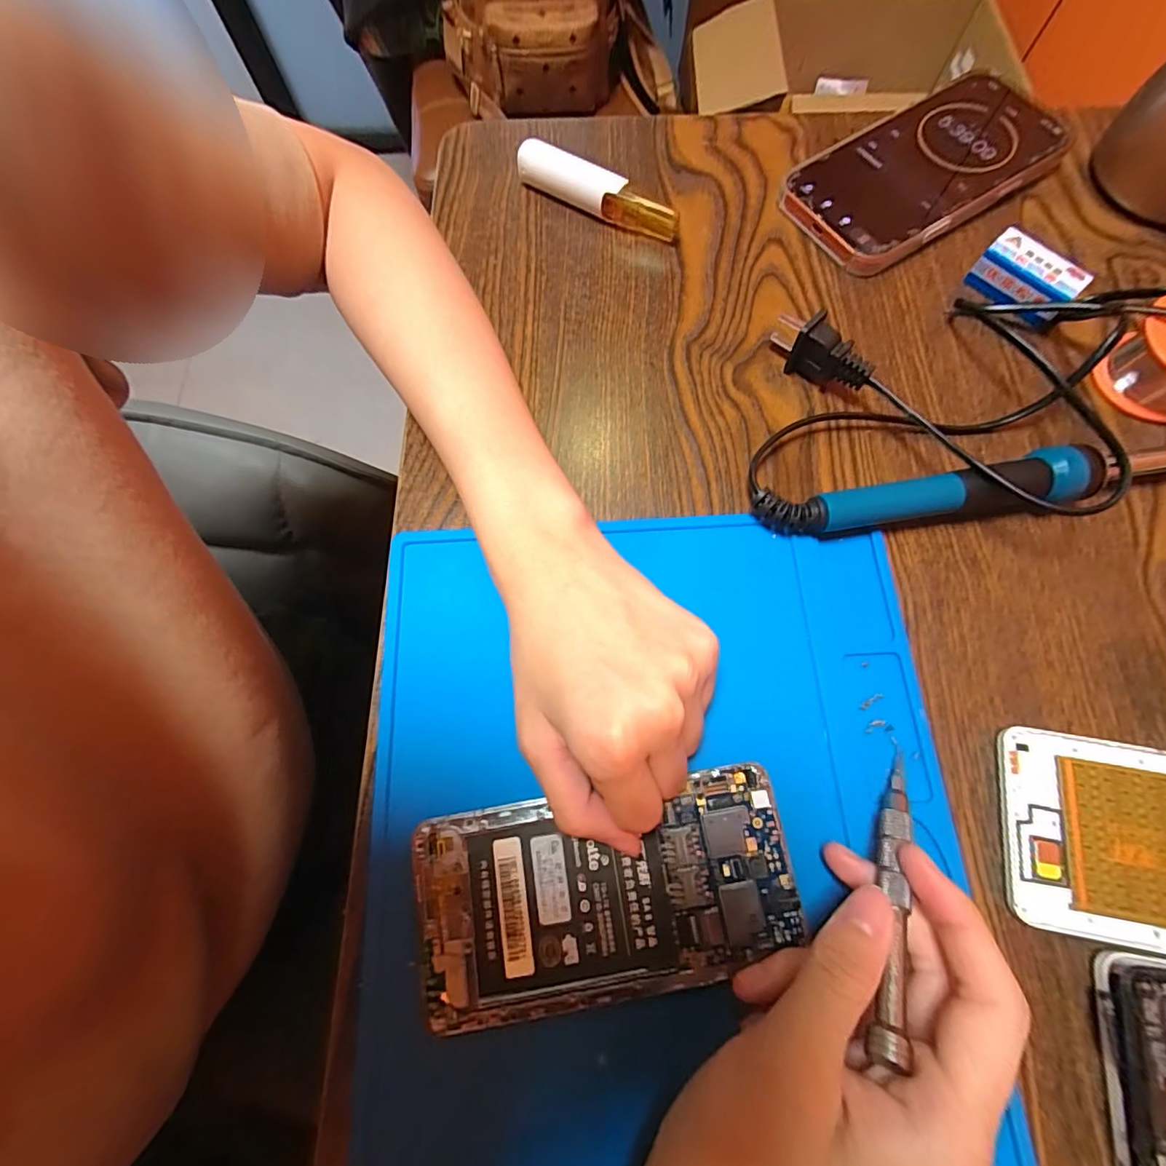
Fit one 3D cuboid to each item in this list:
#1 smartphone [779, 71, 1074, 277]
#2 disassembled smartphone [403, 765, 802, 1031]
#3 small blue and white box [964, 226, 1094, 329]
[{"bbox_3d":[0.199,-0.242,0.296,0.160,0.016,0.082,-32,74,-8],"label":"smartphone"},{"bbox_3d":[0.008,0.116,0.190,0.140,0.004,0.068,-10,73,0],"label":"disassembled smartphone"},{"bbox_3d":[0.233,-0.160,0.267,0.022,0.023,0.048,-43,76,-11],"label":"small blue and white box"}]

